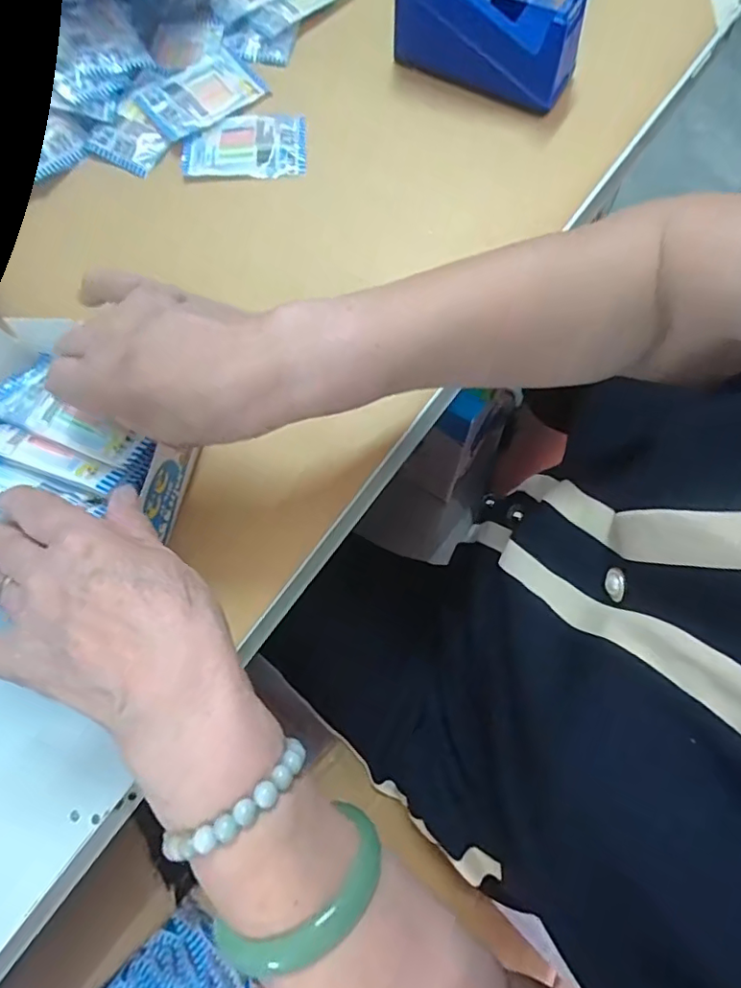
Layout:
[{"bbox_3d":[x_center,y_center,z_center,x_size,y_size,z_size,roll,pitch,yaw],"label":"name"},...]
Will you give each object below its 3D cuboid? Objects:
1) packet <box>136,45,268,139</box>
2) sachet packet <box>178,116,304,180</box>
[{"bbox_3d":[-0.150,-0.353,0.477,0.098,0.007,0.072,-36,75,-9],"label":"packet"},{"bbox_3d":[-0.107,-0.296,0.465,0.102,0.009,0.061,-3,73,1],"label":"sachet packet"}]

